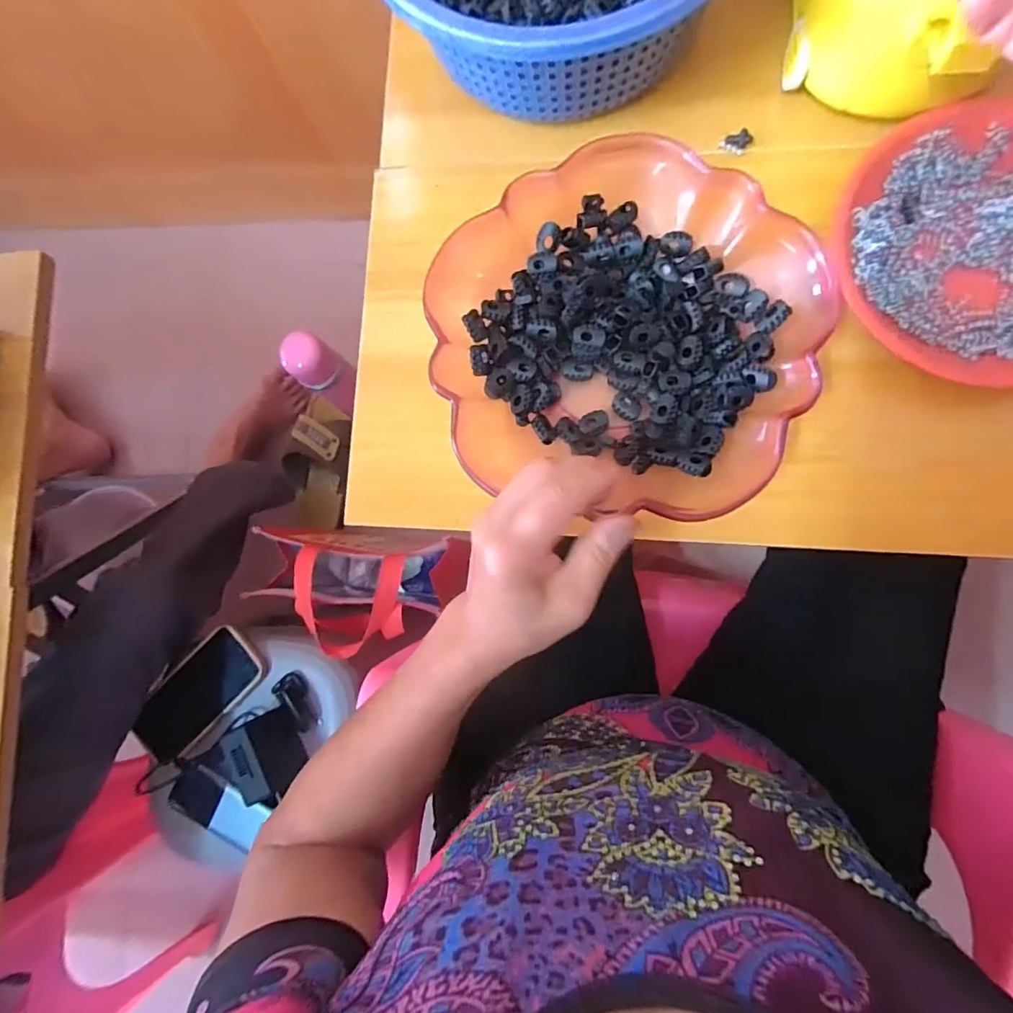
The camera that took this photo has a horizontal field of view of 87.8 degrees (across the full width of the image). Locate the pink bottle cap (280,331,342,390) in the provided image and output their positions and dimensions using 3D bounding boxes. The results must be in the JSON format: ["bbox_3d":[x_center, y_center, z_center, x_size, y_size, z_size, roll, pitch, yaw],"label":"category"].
[{"bbox_3d":[-0.257,-0.191,0.690,0.055,0.062,0.057,-1,84,7],"label":"pink bottle cap"}]

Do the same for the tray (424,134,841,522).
[{"bbox_3d":[0.073,-0.115,0.355,0.250,0.047,0.245,19,87,9],"label":"tray"}]

